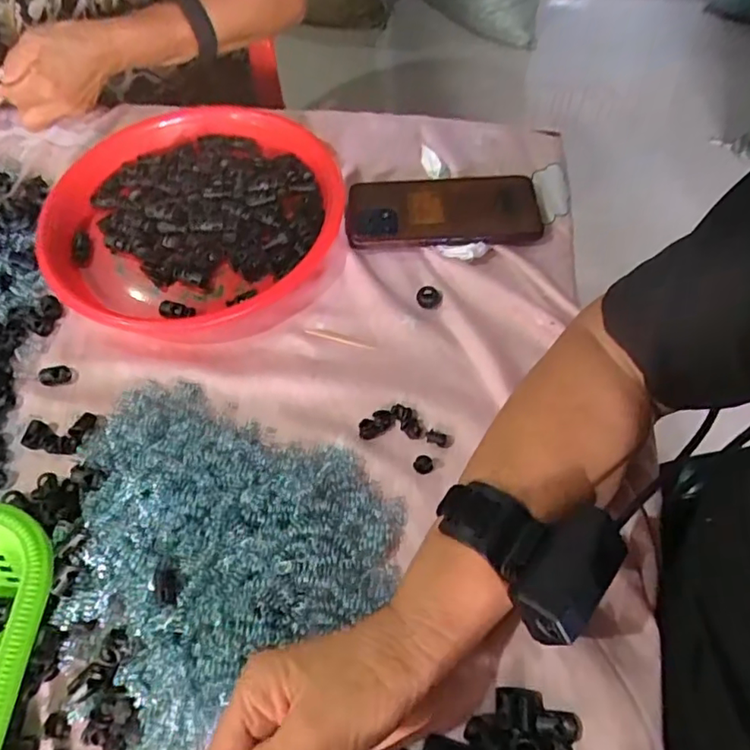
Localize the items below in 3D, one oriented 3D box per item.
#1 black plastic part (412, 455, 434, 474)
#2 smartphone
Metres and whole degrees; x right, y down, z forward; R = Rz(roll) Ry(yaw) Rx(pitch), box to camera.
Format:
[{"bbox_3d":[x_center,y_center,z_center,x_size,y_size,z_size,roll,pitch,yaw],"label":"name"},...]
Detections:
[{"bbox_3d":[0.033,0.061,0.386,0.013,0.012,0.009,6,60,6],"label":"black plastic part"},{"bbox_3d":[0.061,-0.144,0.501,0.167,0.014,0.083,-1,59,2],"label":"smartphone"}]

